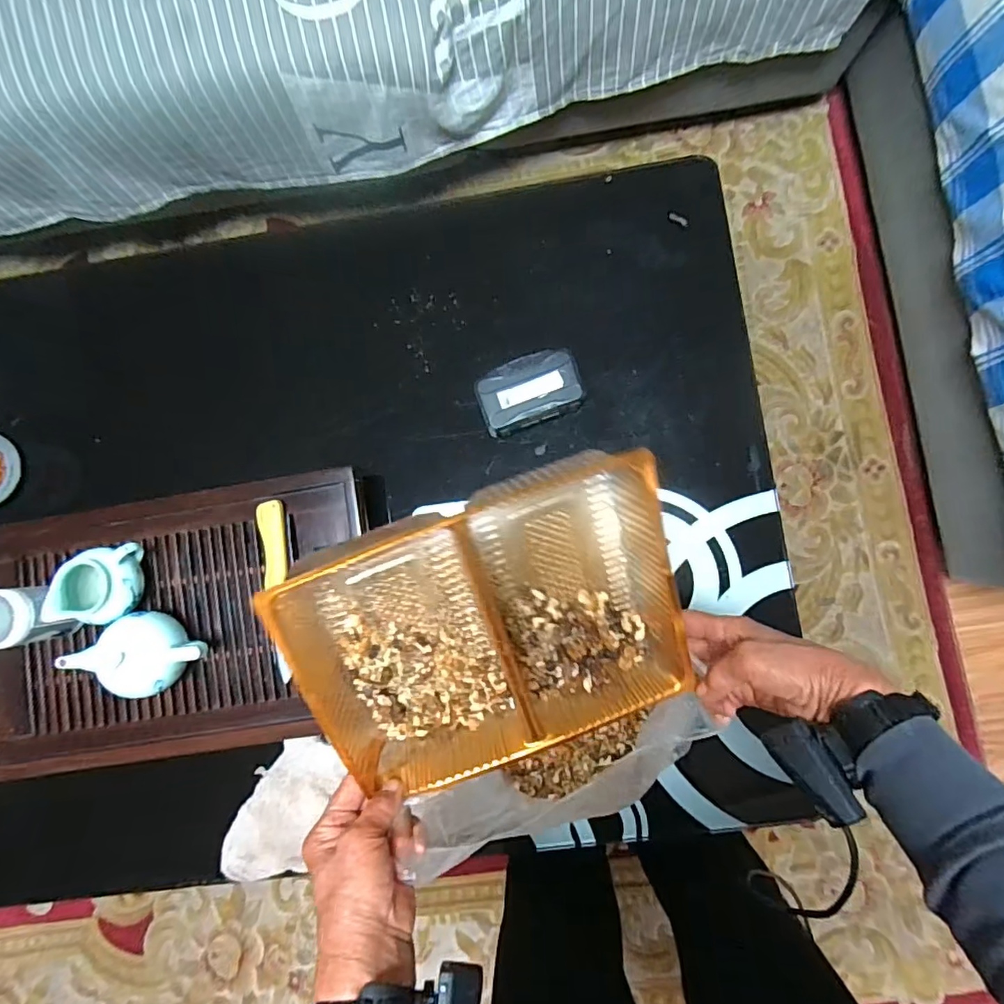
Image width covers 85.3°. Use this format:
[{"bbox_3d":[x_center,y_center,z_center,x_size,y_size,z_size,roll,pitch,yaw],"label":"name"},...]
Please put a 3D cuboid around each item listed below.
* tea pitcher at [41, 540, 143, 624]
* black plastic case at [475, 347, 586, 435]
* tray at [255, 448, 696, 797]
[{"bbox_3d":[-0.437,0.091,0.602,0.078,0.066,0.087,-4,85,5],"label":"tea pitcher"},{"bbox_3d":[0.033,-0.134,0.655,0.122,0.022,0.081,-19,84,3],"label":"black plastic case"},{"bbox_3d":[-0.007,0.101,0.431,0.279,0.077,0.218,-19,106,-6],"label":"tray"}]

